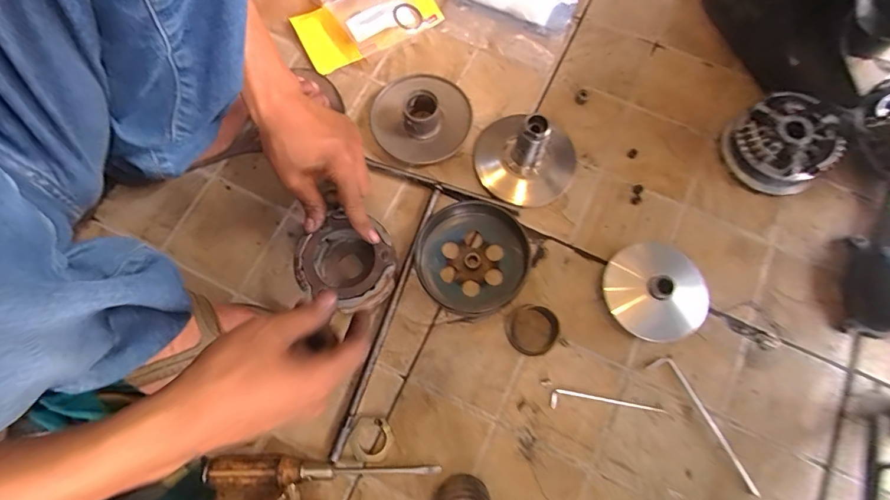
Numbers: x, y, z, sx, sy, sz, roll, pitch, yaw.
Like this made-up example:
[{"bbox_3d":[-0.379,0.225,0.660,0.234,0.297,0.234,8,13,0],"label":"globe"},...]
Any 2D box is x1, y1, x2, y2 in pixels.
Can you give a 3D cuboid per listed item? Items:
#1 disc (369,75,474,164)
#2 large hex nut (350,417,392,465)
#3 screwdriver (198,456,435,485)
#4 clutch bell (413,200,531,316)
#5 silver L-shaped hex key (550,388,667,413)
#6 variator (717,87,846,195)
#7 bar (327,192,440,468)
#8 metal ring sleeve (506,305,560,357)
[{"bbox_3d":[-0.029,-0.161,0.510,0.114,0.034,0.110,0,73,-1],"label":"disc"},{"bbox_3d":[-0.072,0.186,0.423,0.039,0.006,0.040,1,73,0],"label":"large hex nut"},{"bbox_3d":[-0.113,0.205,0.406,0.211,0.027,0.022,1,73,0],"label":"screwdriver"},{"bbox_3d":[0.028,0.008,0.462,0.115,0.031,0.116,0,73,-1],"label":"clutch bell"},{"bbox_3d":[0.162,0.153,0.434,0.112,0.004,0.017,6,73,1],"label":"silver L-shaped hex key"},{"bbox_3d":[0.378,-0.120,0.485,0.106,0.044,0.100,0,73,-1],"label":"variator"},{"bbox_3d":[-0.059,0.067,0.456,0.012,0.009,0.290,18,74,5],"label":"bar"},{"bbox_3d":[0.090,0.080,0.443,0.048,0.030,0.053,-29,76,-9],"label":"metal ring sleeve"}]

